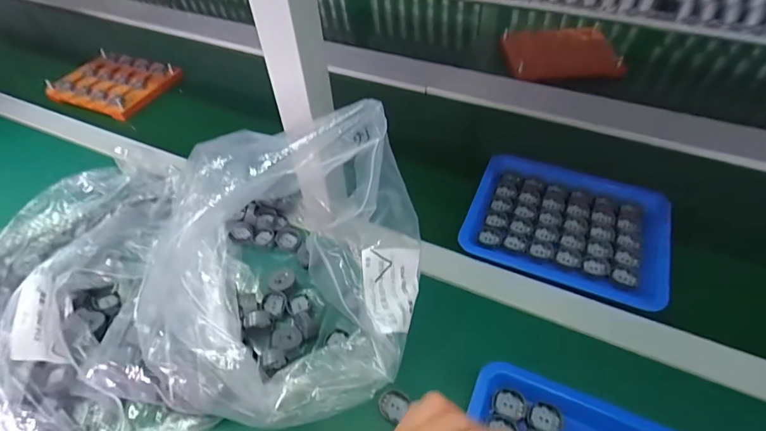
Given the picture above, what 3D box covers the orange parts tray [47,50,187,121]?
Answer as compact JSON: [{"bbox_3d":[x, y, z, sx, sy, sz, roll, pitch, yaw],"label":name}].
[{"bbox_3d":[-0.485,-0.241,0.749,0.195,0.025,0.156,18,53,18],"label":"orange parts tray"}]

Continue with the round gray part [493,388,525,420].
[{"bbox_3d":[0.113,0.169,0.375,0.027,0.006,0.022,6,50,9],"label":"round gray part"}]

